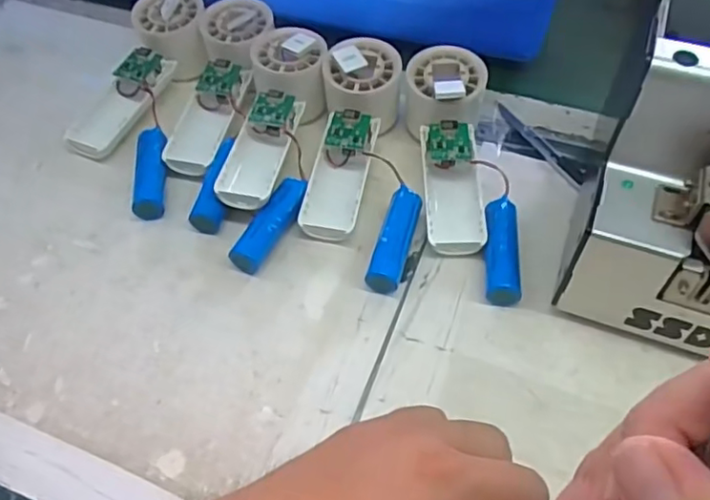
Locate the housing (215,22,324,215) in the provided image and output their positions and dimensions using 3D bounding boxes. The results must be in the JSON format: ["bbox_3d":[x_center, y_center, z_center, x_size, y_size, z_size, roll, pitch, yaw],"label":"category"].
[{"bbox_3d":[-0.061,-0.094,0.450,0.057,0.040,0.152,13,68,10],"label":"housing"}]

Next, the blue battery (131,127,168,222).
[{"bbox_3d":[-0.145,-0.056,0.439,0.020,0.020,0.076,-5,53,-3],"label":"blue battery"}]

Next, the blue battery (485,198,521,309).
[{"bbox_3d":[0.094,0.000,0.395,0.021,0.024,0.076,5,53,4],"label":"blue battery"}]

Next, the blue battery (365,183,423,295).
[{"bbox_3d":[0.026,-0.007,0.399,0.021,0.023,0.072,13,54,10],"label":"blue battery"}]

